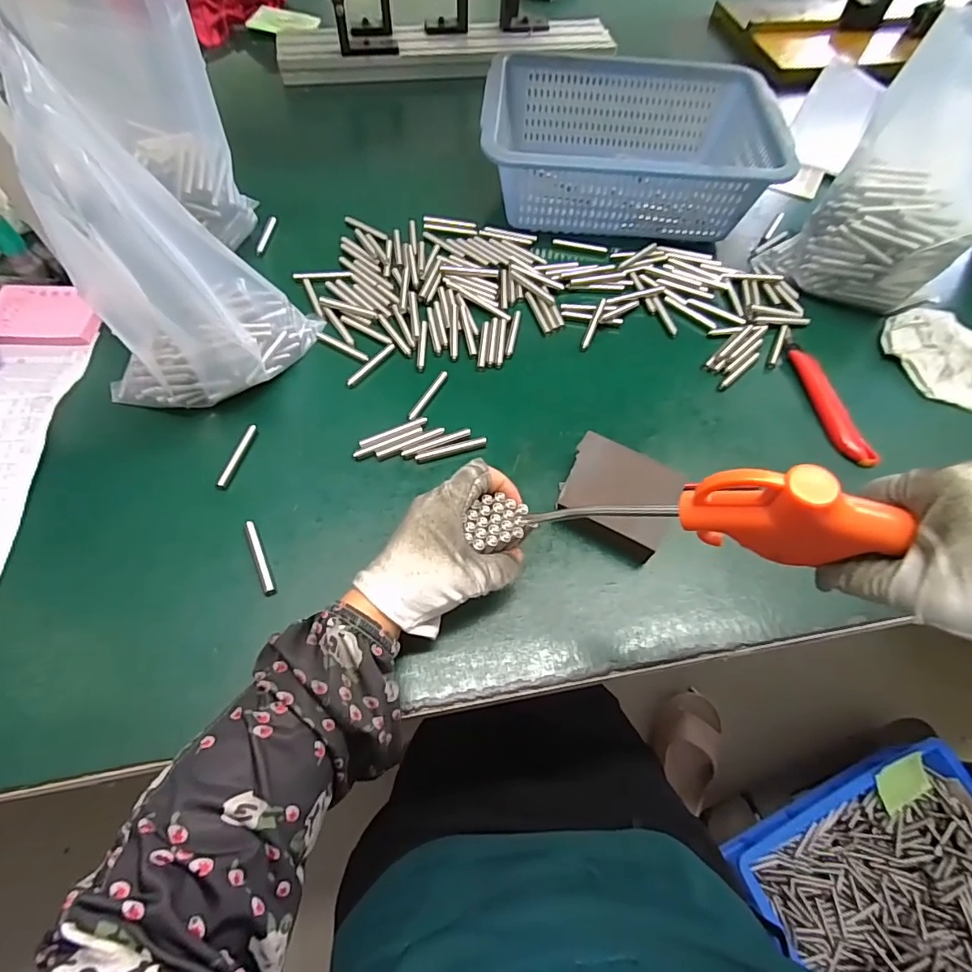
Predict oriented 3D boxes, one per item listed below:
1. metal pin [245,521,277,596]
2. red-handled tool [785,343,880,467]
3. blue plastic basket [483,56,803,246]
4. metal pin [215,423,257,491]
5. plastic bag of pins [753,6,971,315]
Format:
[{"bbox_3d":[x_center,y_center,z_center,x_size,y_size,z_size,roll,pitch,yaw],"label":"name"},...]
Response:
[{"bbox_3d":[-0.161,0.050,0.362,0.008,0.004,0.059,-23,64,-15],"label":"metal pin"},{"bbox_3d":[0.294,-0.073,0.444,0.018,0.020,0.133,-6,61,-6],"label":"red-handled tool"},{"bbox_3d":[0.149,-0.383,0.567,0.287,0.086,0.212,7,61,1],"label":"blue plastic basket"},{"bbox_3d":[-0.194,-0.023,0.402,0.008,0.010,0.061,11,61,3],"label":"metal pin"},{"bbox_3d":[0.370,-0.256,0.442,0.084,0.198,0.147,-37,69,-21],"label":"plastic bag of pins"}]

